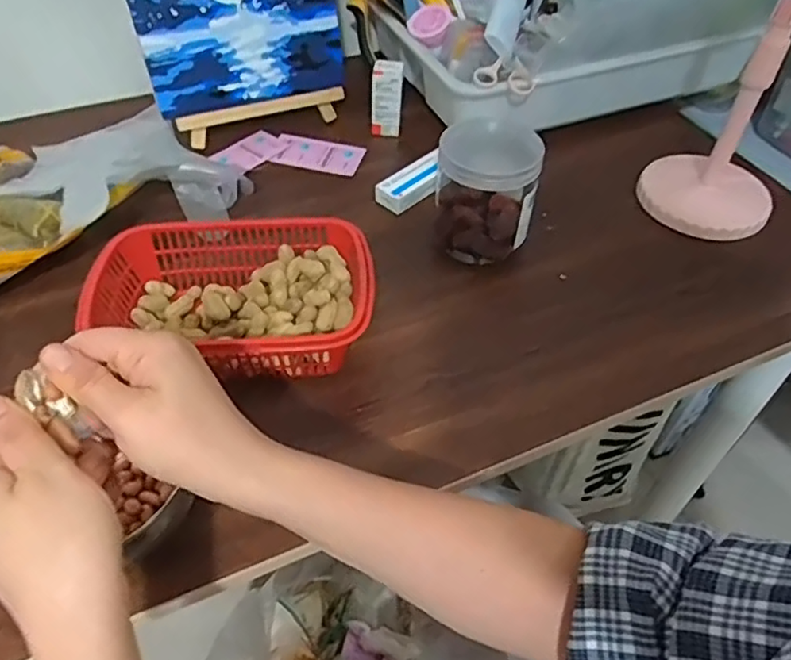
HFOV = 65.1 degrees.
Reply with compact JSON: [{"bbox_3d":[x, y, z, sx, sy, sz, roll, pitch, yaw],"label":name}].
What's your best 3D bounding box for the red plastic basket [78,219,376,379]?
[{"bbox_3d":[-0.118,-0.020,0.476,0.195,0.064,0.130,-2,48,-4],"label":"red plastic basket"}]

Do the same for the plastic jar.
[{"bbox_3d":[0.077,-0.115,0.538,0.082,0.108,0.074,12,49,8],"label":"plastic jar"}]

